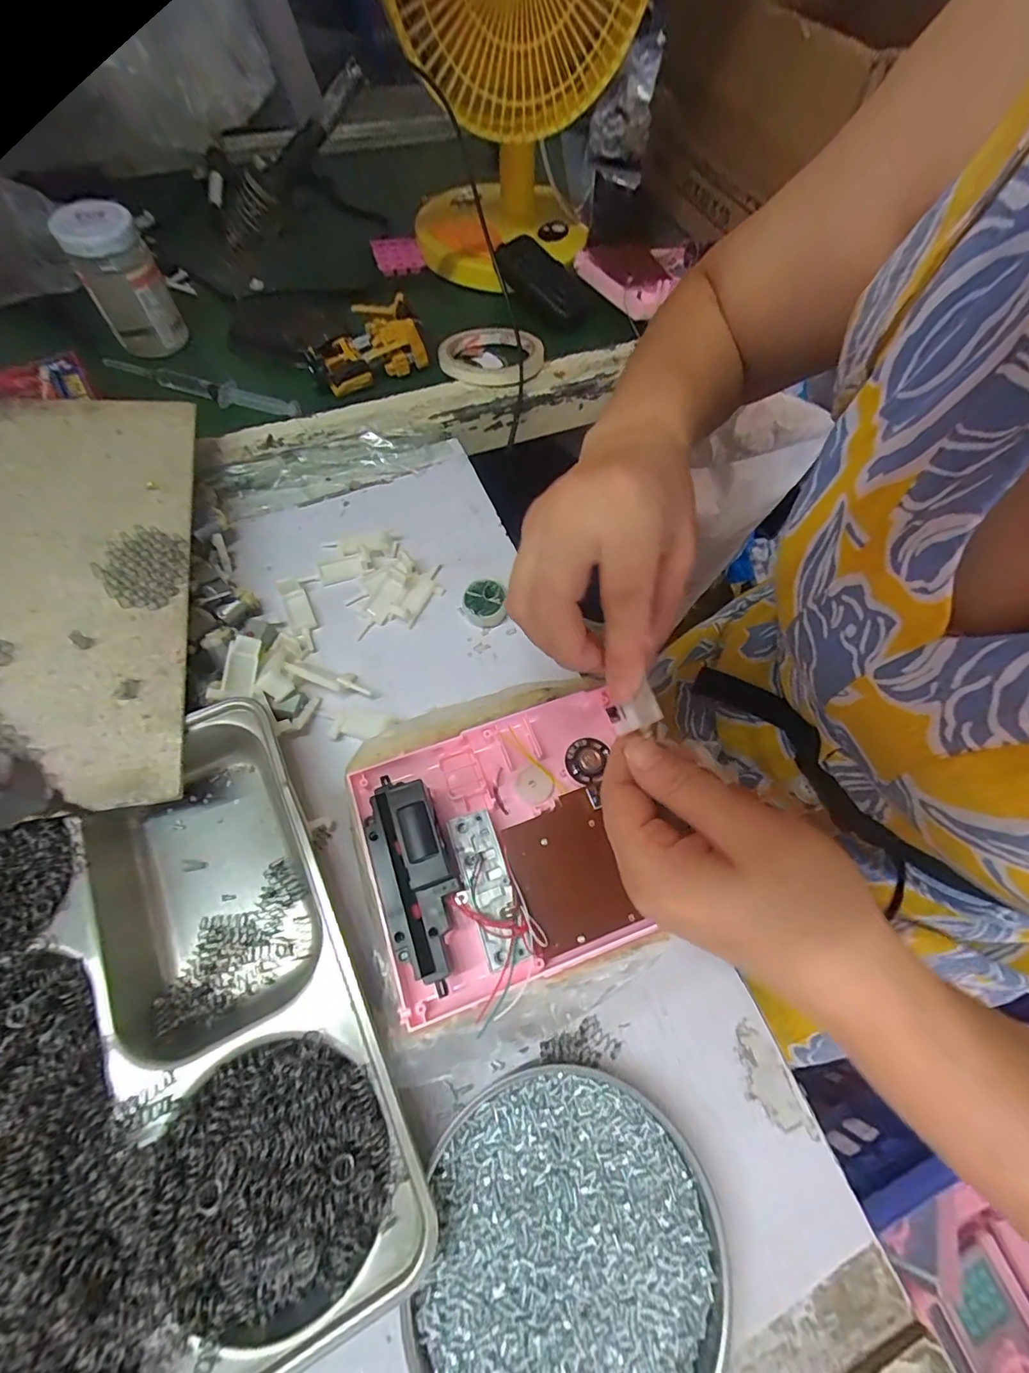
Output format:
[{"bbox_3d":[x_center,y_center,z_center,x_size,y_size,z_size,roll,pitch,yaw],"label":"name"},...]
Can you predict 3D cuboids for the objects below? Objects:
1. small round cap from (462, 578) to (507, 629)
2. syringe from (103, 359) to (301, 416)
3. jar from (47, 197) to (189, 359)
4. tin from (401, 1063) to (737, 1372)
[{"bbox_3d":[-0.023,-0.061,0.376,0.030,0.017,0.032,1,64,-2],"label":"small round cap"},{"bbox_3d":[-0.273,-0.267,0.457,0.179,0.020,0.024,18,65,6],"label":"syringe"},{"bbox_3d":[-0.344,-0.357,0.450,0.061,0.094,0.059,-27,68,-14],"label":"jar"},{"bbox_3d":[0.026,0.251,0.226,0.130,0.023,0.130,1,64,-2],"label":"tin"}]

